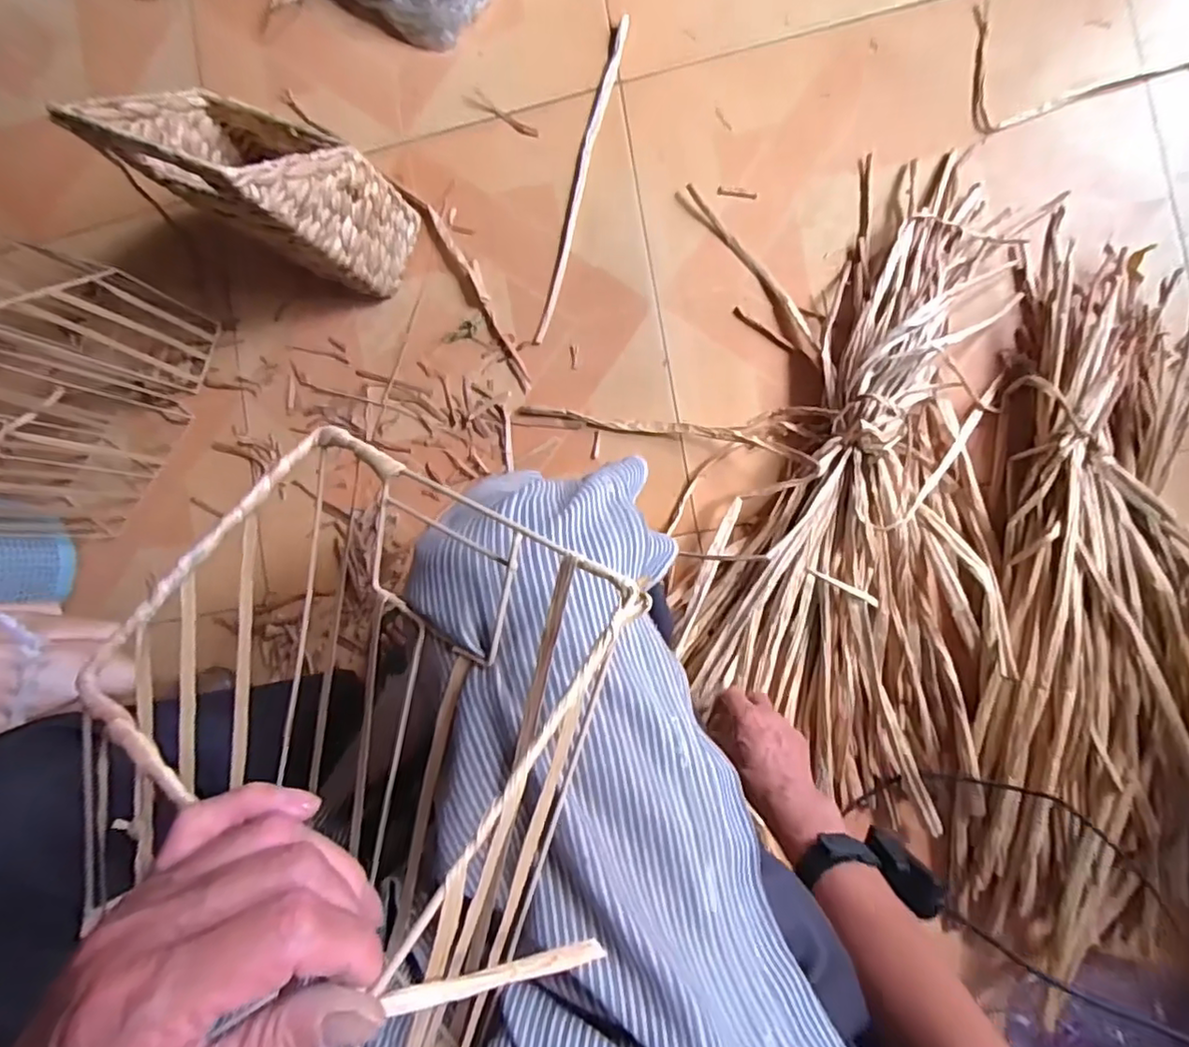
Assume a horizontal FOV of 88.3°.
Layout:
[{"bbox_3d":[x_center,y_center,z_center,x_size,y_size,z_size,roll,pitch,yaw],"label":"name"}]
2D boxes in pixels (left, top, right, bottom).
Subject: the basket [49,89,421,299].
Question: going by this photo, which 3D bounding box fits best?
[{"bbox_3d":[-0.372,-0.392,0.702,0.218,0.294,0.122,22,91,8],"label":"basket"}]

